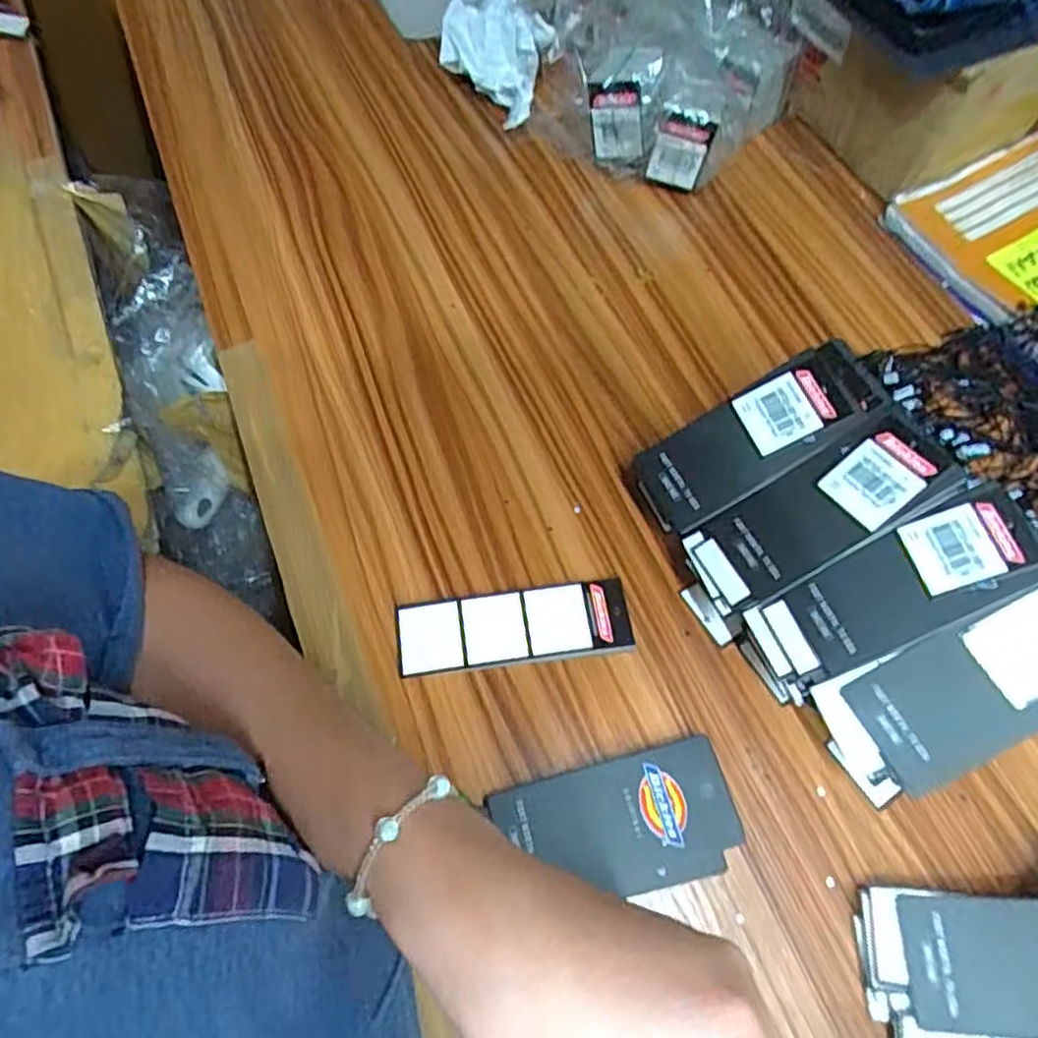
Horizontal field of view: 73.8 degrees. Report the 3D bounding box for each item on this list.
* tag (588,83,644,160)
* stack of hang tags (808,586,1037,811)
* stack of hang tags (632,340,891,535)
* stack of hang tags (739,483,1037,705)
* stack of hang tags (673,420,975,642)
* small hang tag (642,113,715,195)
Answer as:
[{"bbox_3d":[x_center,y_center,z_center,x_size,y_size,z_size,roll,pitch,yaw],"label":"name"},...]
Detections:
[{"bbox_3d":[0.068,-0.273,0.479,0.039,0.049,0.008,14,58,28],"label":"tag"},{"bbox_3d":[0.199,0.077,0.309,0.126,0.032,0.058,-37,65,20],"label":"stack of hang tags"},{"bbox_3d":[0.126,-0.040,0.369,0.127,0.031,0.047,-33,66,12],"label":"stack of hang tags"},{"bbox_3d":[0.174,0.038,0.328,0.136,0.027,0.047,-32,65,15],"label":"stack of hang tags"},{"bbox_3d":[0.141,0.004,0.347,0.136,0.023,0.051,-37,66,15],"label":"stack of hang tags"},{"bbox_3d":[0.109,-0.248,0.477,0.036,0.054,0.008,12,68,-1],"label":"small hang tag"}]

